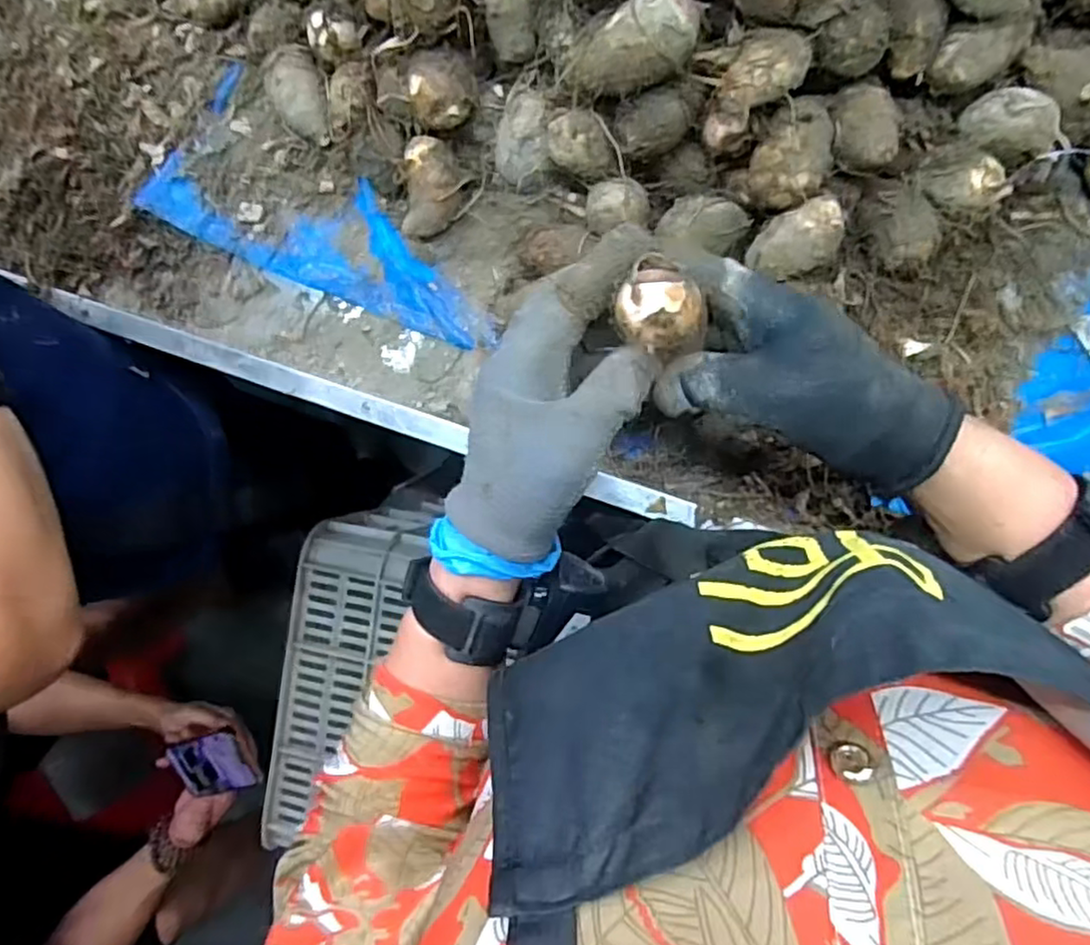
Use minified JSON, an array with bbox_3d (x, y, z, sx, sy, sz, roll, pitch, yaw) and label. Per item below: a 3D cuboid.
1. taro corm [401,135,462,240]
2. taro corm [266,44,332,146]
[{"bbox_3d":[-0.079,-0.200,0.479,0.041,0.034,0.057,15,90,9],"label":"taro corm"},{"bbox_3d":[-0.177,-0.274,0.496,0.041,0.036,0.065,-21,85,7],"label":"taro corm"}]

